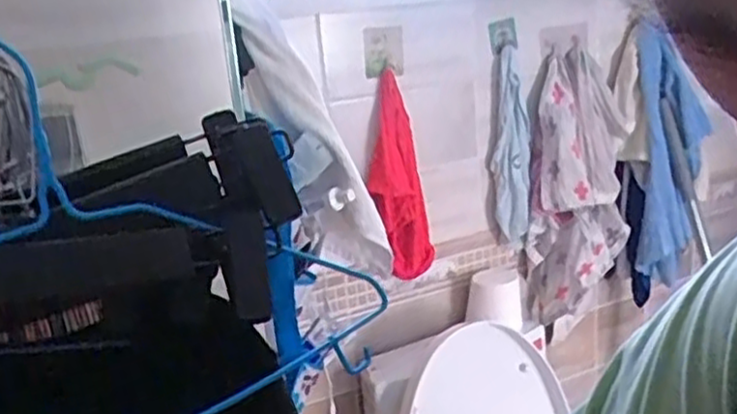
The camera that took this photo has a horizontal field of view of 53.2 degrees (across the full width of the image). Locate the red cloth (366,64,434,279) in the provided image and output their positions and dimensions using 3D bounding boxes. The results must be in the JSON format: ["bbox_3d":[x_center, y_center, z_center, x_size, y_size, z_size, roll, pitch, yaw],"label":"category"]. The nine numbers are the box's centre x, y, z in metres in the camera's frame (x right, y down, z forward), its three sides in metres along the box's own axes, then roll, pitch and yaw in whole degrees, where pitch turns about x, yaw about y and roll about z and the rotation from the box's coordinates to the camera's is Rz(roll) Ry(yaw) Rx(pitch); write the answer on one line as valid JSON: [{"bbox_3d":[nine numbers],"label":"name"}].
[{"bbox_3d":[0.056,-0.036,1.283,0.074,0.353,0.136,-2,16,13],"label":"red cloth"}]

